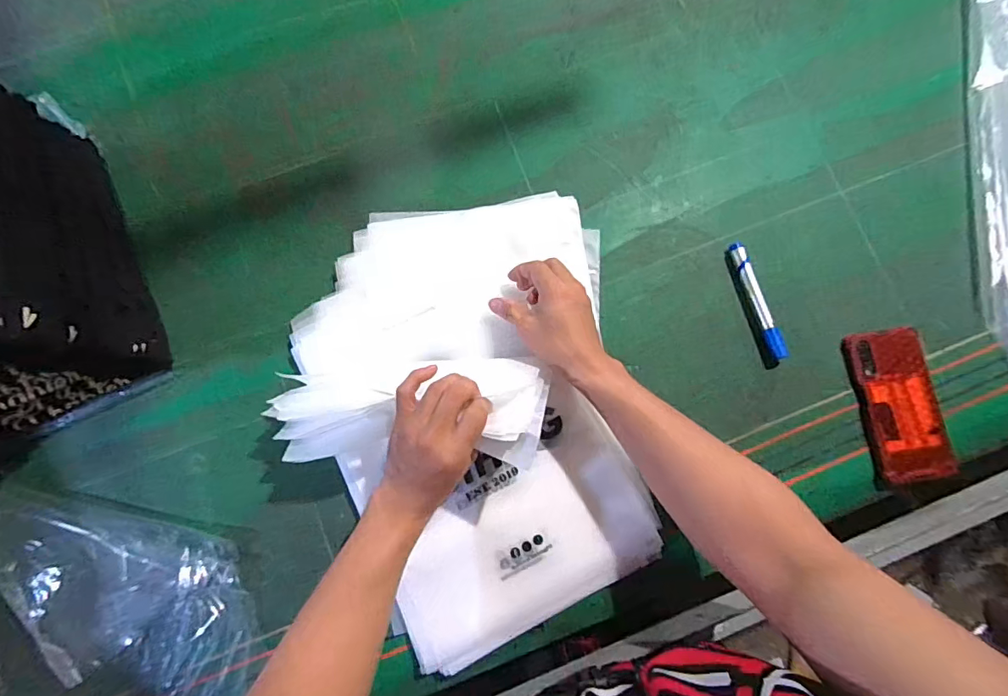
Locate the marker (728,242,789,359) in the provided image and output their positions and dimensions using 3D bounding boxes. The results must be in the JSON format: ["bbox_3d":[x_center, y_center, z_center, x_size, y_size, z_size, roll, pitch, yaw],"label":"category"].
[{"bbox_3d":[0.279,-0.053,0.540,0.015,0.019,0.136,-16,80,-2],"label":"marker"}]

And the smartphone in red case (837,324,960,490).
[{"bbox_3d":[0.423,0.060,0.519,0.082,0.015,0.160,-9,79,-1],"label":"smartphone in red case"}]

